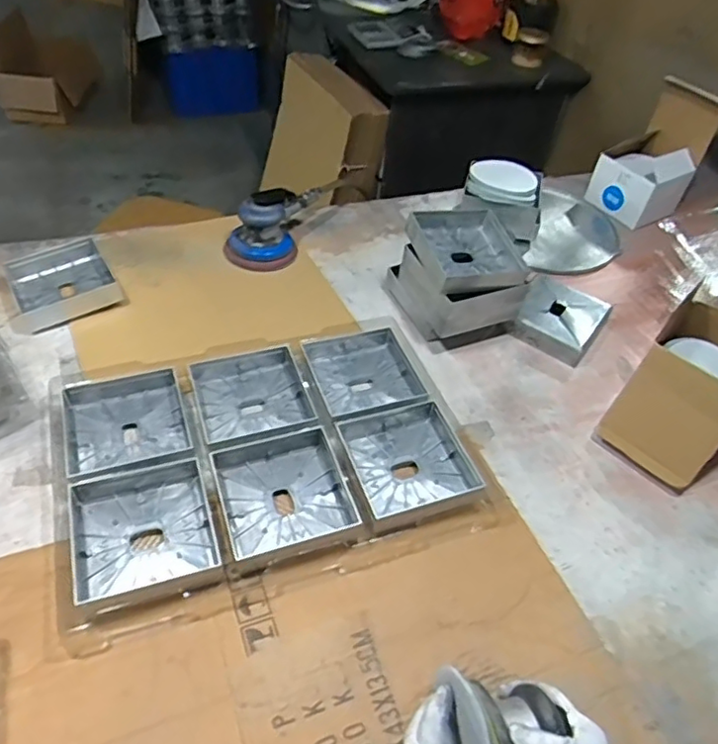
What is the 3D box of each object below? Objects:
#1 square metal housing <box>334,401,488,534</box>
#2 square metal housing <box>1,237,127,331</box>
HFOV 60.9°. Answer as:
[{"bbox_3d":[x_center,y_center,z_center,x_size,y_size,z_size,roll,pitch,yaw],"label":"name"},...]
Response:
[{"bbox_3d":[0.056,0.108,0.721,0.143,0.041,0.158,-14,49,-19],"label":"square metal housing"},{"bbox_3d":[-0.441,-0.137,0.911,0.134,0.035,0.151,-21,52,-25],"label":"square metal housing"}]

